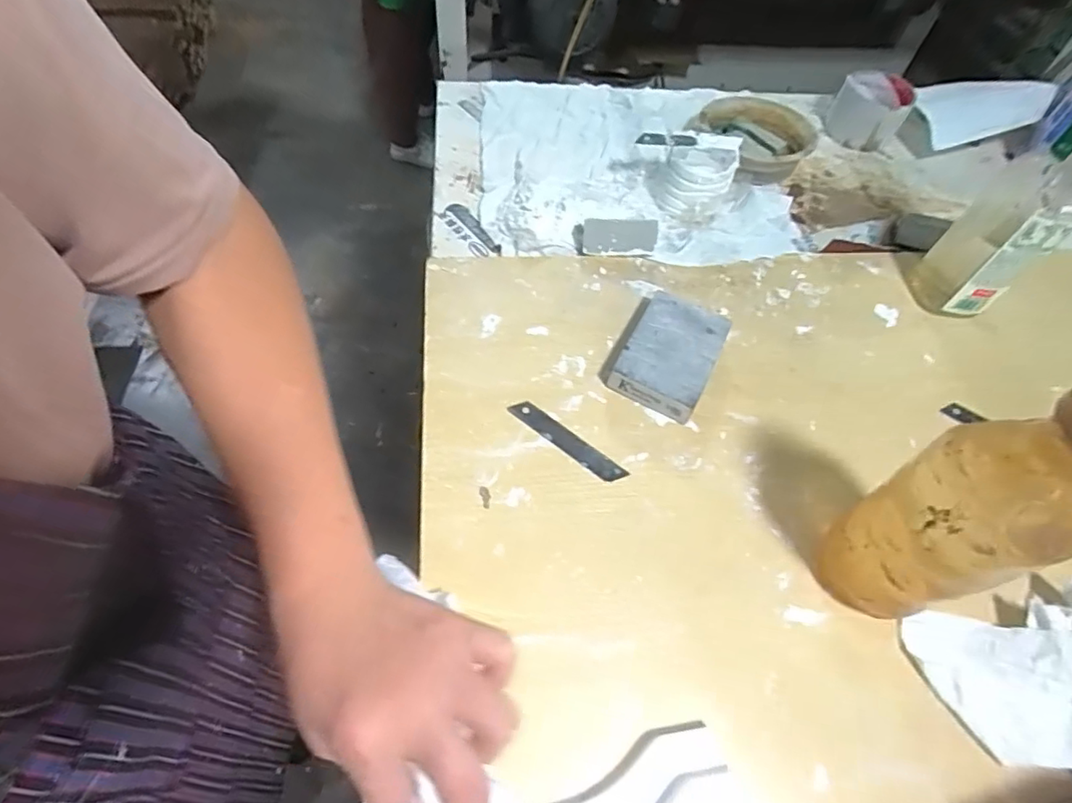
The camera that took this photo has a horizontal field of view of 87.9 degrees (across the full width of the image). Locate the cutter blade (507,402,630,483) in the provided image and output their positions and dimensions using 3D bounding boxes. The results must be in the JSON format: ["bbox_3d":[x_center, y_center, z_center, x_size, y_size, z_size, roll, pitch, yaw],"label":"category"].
[{"bbox_3d":[0.023,0.029,0.418,0.098,0.004,0.018,35,61,17],"label":"cutter blade"}]

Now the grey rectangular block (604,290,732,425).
[{"bbox_3d":[0.109,-0.038,0.453,0.068,0.028,0.099,27,59,12],"label":"grey rectangular block"}]

